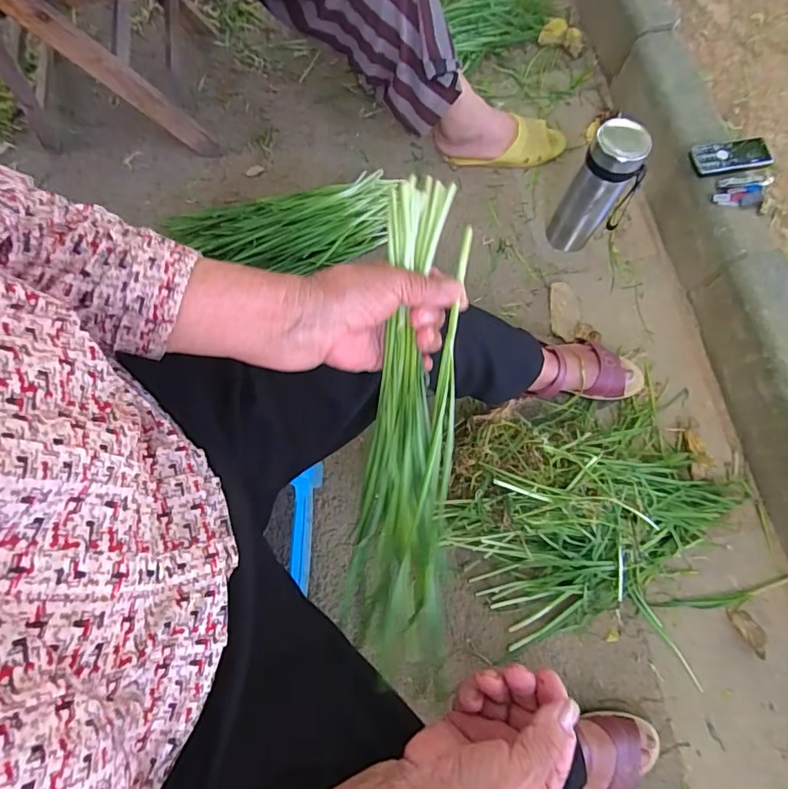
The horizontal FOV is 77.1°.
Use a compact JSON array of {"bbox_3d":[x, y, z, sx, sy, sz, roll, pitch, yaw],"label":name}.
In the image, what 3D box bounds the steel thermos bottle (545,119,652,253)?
[{"bbox_3d":[0.355,-0.347,0.859,0.106,0.227,0.096,28,73,8],"label":"steel thermos bottle"}]

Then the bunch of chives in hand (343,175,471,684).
[{"bbox_3d":[0.009,0.062,0.407,0.077,0.060,0.440,4,105,2],"label":"bunch of chives in hand"}]

